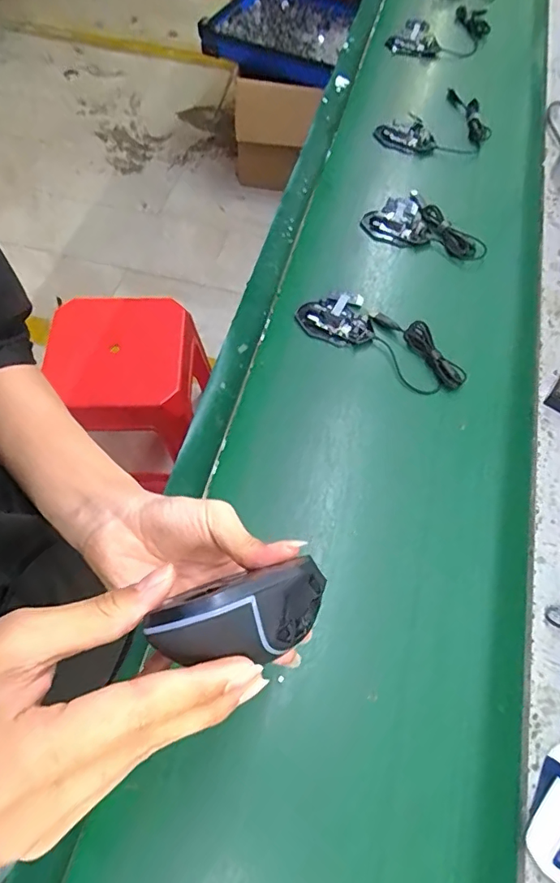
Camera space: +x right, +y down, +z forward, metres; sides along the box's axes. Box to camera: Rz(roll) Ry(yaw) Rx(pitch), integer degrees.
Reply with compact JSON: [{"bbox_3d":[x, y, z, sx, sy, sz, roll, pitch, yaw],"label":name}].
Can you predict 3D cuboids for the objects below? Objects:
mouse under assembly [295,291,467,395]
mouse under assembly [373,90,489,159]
[{"bbox_3d":[0.151,-0.153,0.751,0.257,0.020,0.096,30,65,14],"label":"mouse under assembly"},{"bbox_3d":[0.316,-0.606,0.990,0.221,0.026,0.158,-32,67,-17],"label":"mouse under assembly"}]

